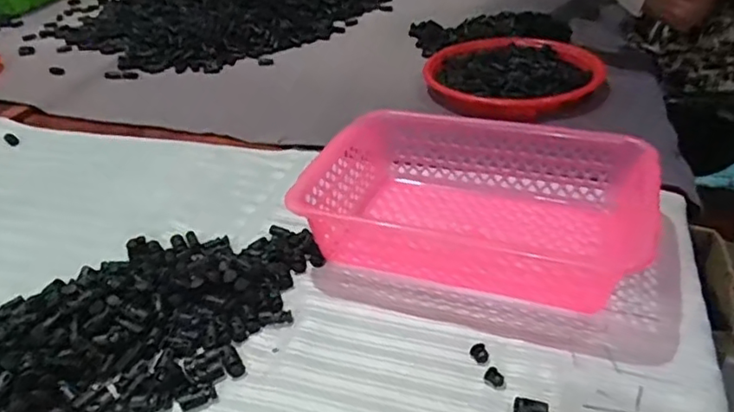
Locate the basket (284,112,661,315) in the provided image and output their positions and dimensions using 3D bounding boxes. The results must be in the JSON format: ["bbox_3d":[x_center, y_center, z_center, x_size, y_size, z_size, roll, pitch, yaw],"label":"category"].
[{"bbox_3d":[0.099,-0.005,0.552,0.306,0.074,0.179,9,36,19],"label":"basket"}]

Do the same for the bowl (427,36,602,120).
[{"bbox_3d":[0.183,-0.168,0.775,0.204,0.052,0.188,-3,34,2],"label":"bowl"}]

